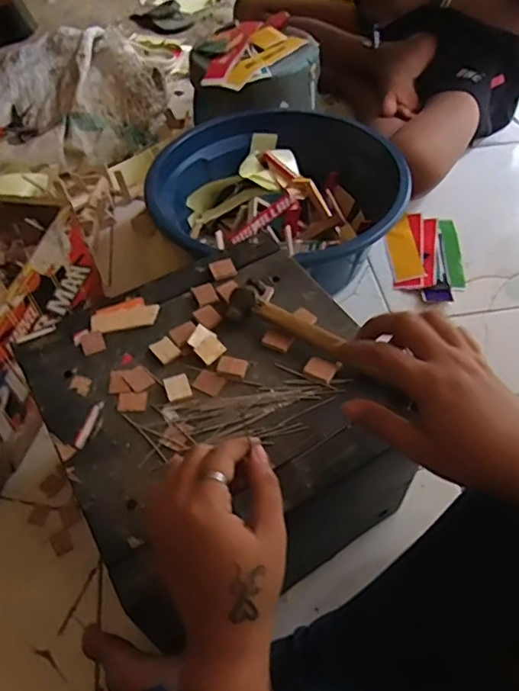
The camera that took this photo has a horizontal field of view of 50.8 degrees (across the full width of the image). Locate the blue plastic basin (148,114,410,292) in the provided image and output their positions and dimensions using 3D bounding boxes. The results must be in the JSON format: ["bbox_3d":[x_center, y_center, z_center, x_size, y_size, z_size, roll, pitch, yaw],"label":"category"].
[{"bbox_3d":[0.019,-0.203,0.815,0.341,0.132,0.341,-1,52,1],"label":"blue plastic basin"}]

